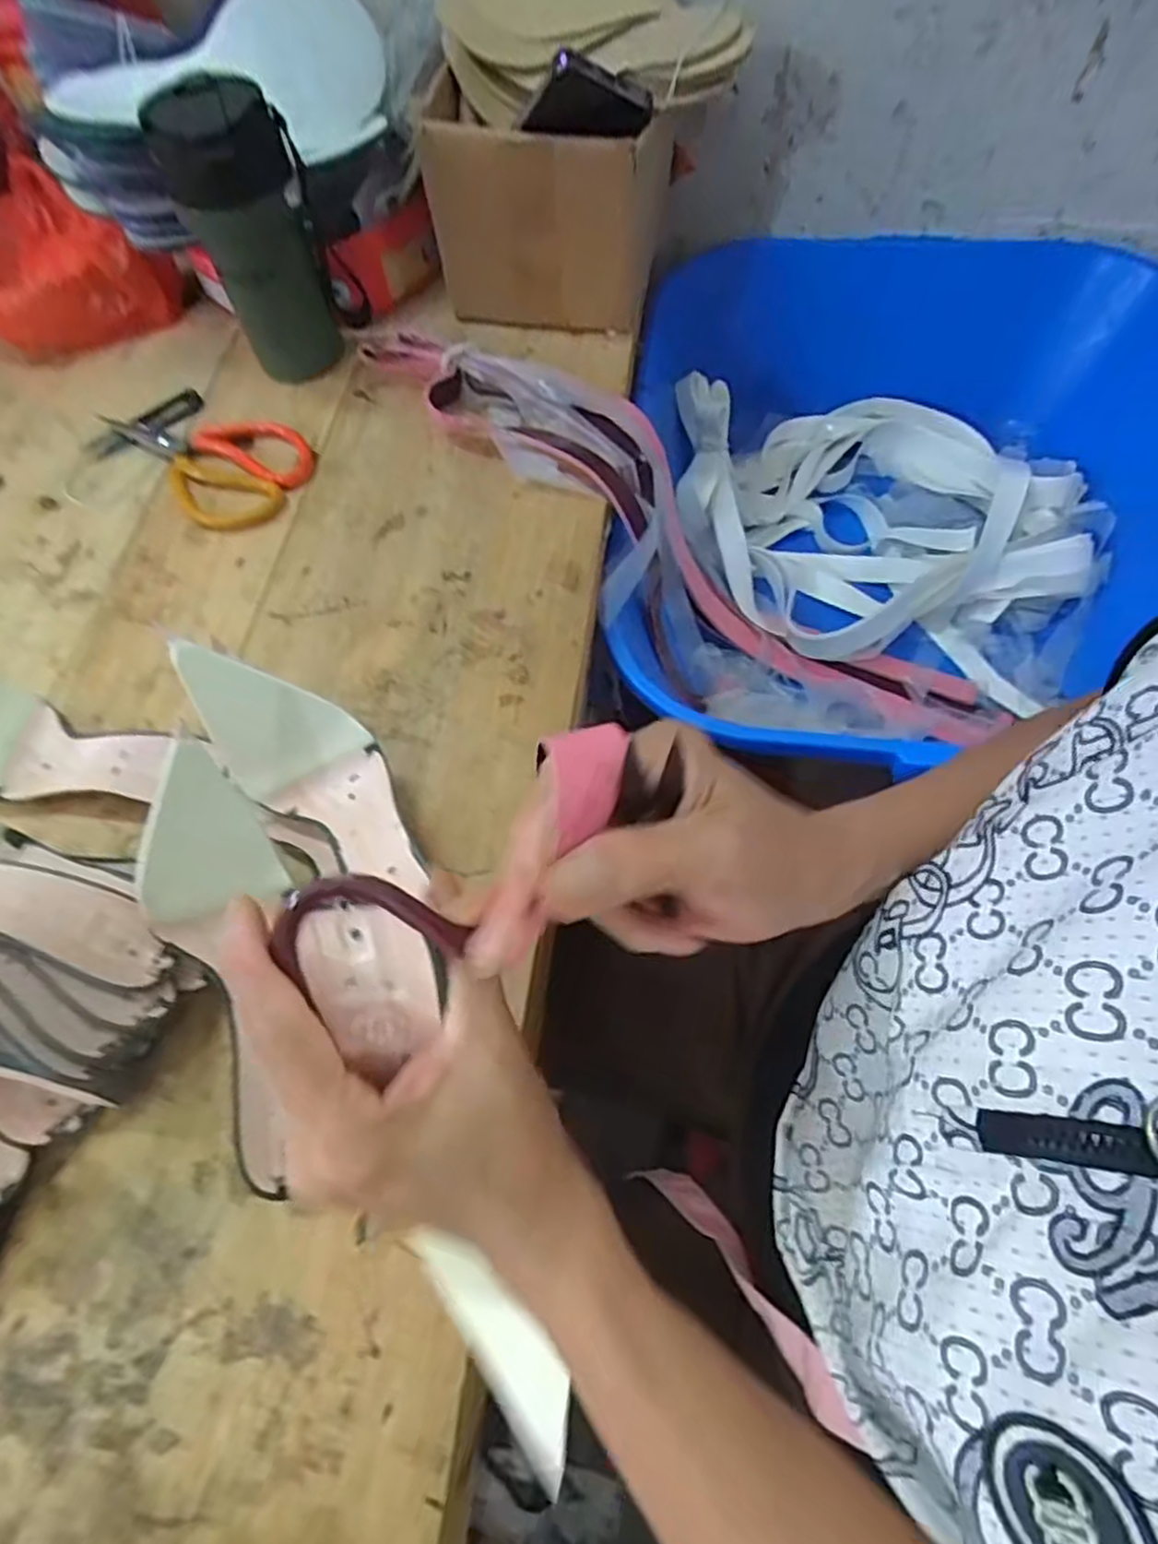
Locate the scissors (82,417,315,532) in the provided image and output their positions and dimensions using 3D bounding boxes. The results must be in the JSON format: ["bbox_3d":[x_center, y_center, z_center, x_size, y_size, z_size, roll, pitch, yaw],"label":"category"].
[{"bbox_3d":[-0.307,-0.261,0.587,0.186,0.017,0.106,29,69,14],"label":"scissors"}]

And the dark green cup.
[{"bbox_3d":[-0.246,-0.405,0.561,0.086,0.184,0.079,-1,65,1],"label":"dark green cup"}]

